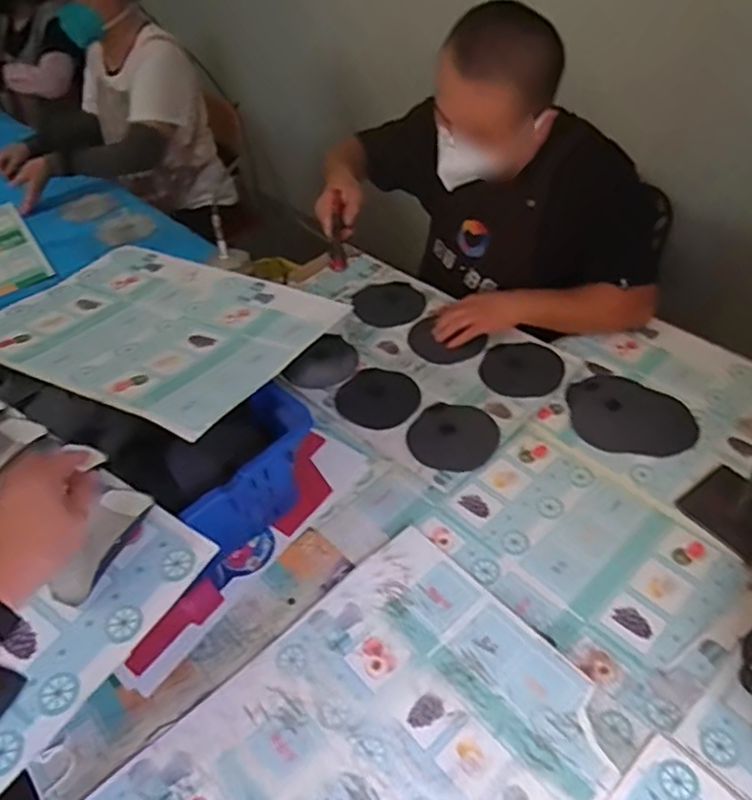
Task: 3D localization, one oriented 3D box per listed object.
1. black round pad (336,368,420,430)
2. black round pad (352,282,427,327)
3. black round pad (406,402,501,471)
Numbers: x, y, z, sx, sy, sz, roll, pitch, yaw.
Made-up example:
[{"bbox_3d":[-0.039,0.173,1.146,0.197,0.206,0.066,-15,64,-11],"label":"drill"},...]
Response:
[{"bbox_3d":[0.003,-0.006,1.121,0.147,0.007,0.144,-3,45,3],"label":"black round pad"},{"bbox_3d":[0.026,-0.204,1.315,0.142,0.008,0.150,-3,45,3],"label":"black round pad"},{"bbox_3d":[0.128,0.060,1.052,0.142,0.011,0.130,-3,45,3],"label":"black round pad"}]

